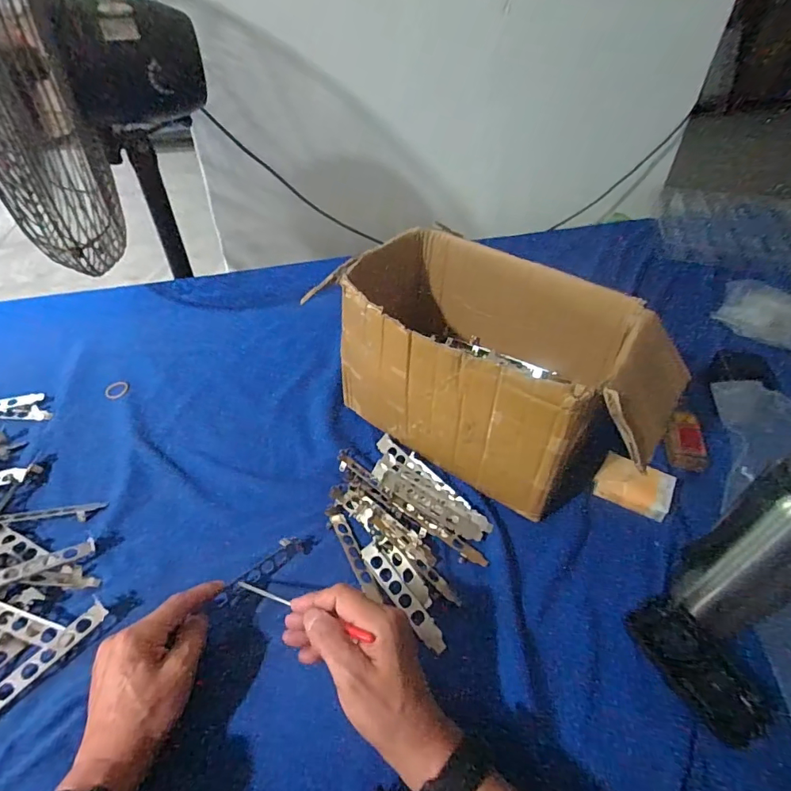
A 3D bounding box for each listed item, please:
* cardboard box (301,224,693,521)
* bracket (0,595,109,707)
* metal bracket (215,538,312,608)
[{"bbox_3d":[0.116,-0.039,0.558,0.358,0.185,0.219,28,51,25],"label":"cardboard box"},{"bbox_3d":[-0.304,0.228,0.406,0.021,0.013,0.114,27,50,24],"label":"bracket"},{"bbox_3d":[-0.129,0.172,0.469,0.100,0.010,0.023,-31,52,-33],"label":"metal bracket"}]

